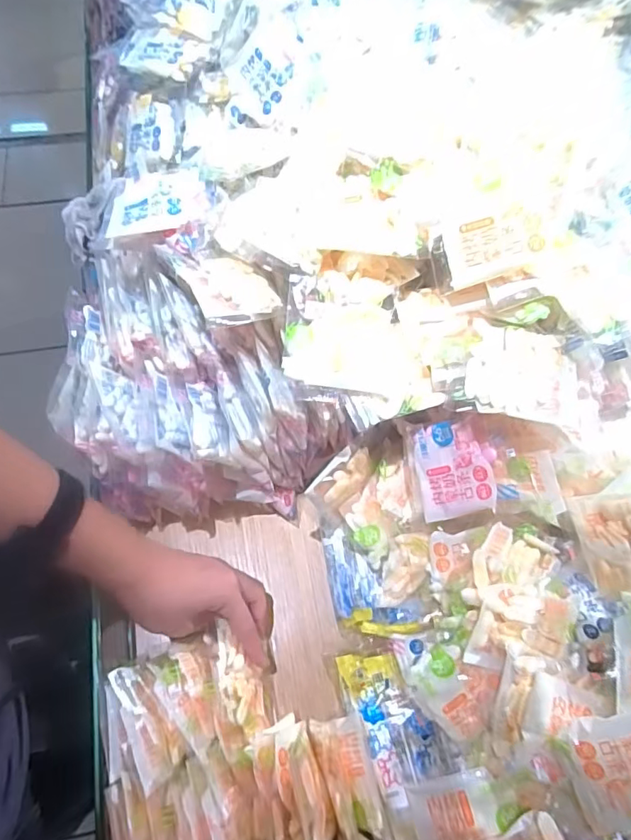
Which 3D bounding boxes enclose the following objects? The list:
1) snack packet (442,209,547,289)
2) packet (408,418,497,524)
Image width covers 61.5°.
[{"bbox_3d":[0.129,-0.126,0.385,0.066,0.048,0.007,-9,26,19],"label":"snack packet"},{"bbox_3d":[0.114,0.041,0.449,0.007,0.076,0.080,-2,74,-43],"label":"packet"}]

